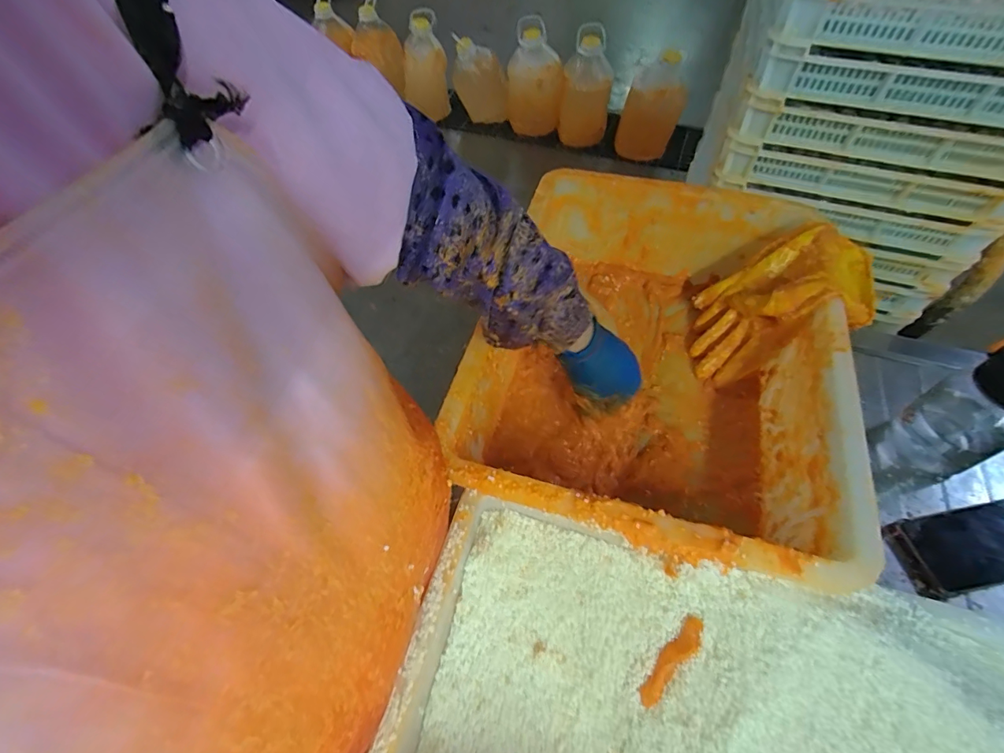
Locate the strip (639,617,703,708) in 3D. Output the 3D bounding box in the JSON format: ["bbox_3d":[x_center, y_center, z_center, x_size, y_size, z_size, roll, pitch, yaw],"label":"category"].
[{"bbox_3d":[0.148,0.252,0.400,0.020,0.005,0.087,37,95,43],"label":"strip"}]

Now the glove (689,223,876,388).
[{"bbox_3d":[0.389,-0.114,0.648,0.254,0.142,0.156,-15,56,-8],"label":"glove"}]

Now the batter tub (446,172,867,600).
[{"bbox_3d":[0.198,-0.051,0.606,0.400,0.192,0.586,12,57,10],"label":"batter tub"}]

